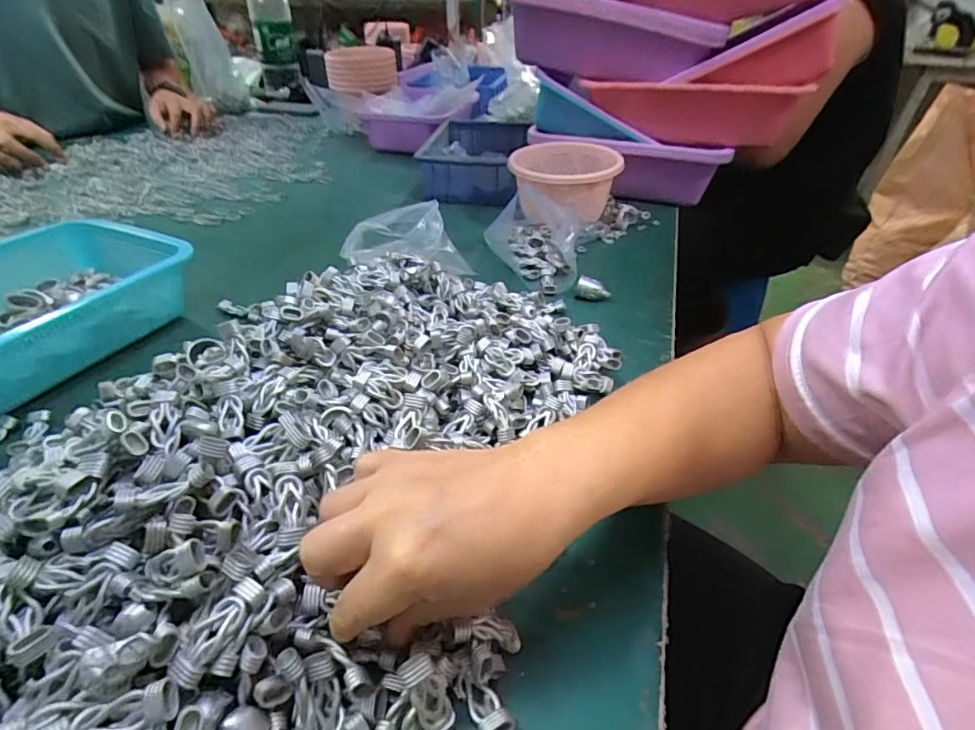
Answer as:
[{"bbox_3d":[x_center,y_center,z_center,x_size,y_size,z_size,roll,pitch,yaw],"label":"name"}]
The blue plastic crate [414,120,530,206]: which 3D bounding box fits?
[{"bbox_3d":[-0.021,-0.332,0.828,0.150,0.078,0.235,5,38,7],"label":"blue plastic crate"}]

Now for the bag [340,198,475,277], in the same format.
[{"bbox_3d":[-0.088,-0.134,0.562,0.141,0.085,0.051,-3,38,-4],"label":"bag"}]

